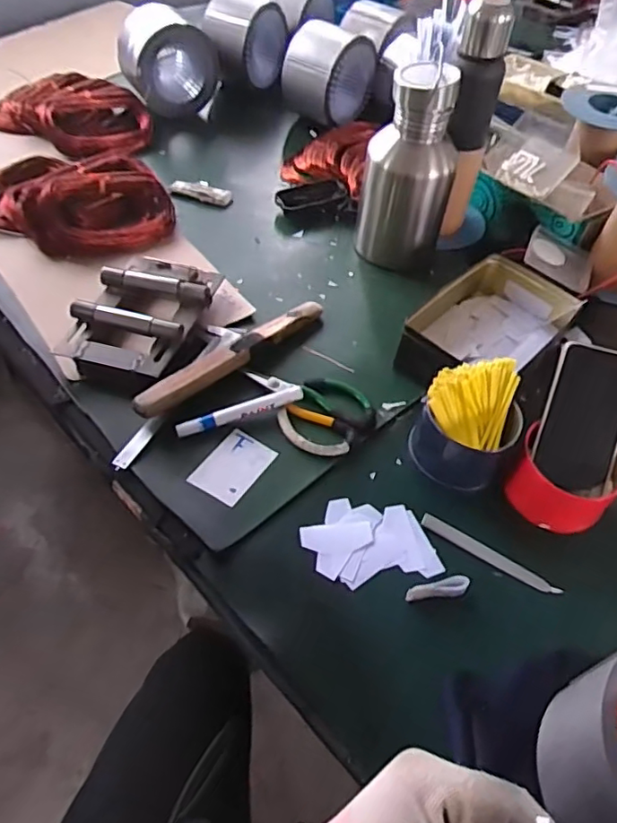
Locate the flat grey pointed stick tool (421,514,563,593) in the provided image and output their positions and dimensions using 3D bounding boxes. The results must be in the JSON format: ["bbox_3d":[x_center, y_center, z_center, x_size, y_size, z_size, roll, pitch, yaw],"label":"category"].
[{"bbox_3d":[0.174,0.138,0.559,0.136,0.005,0.016,27,55,18],"label":"flat grey pointed stick tool"}]

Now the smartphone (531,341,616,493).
[{"bbox_3d":[0.277,0.007,0.577,0.078,0.009,0.140,17,96,9],"label":"smartphone"}]

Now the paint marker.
[{"bbox_3d":[-0.072,0.001,0.630,0.142,0.014,0.017,-19,55,-17],"label":"paint marker"}]

